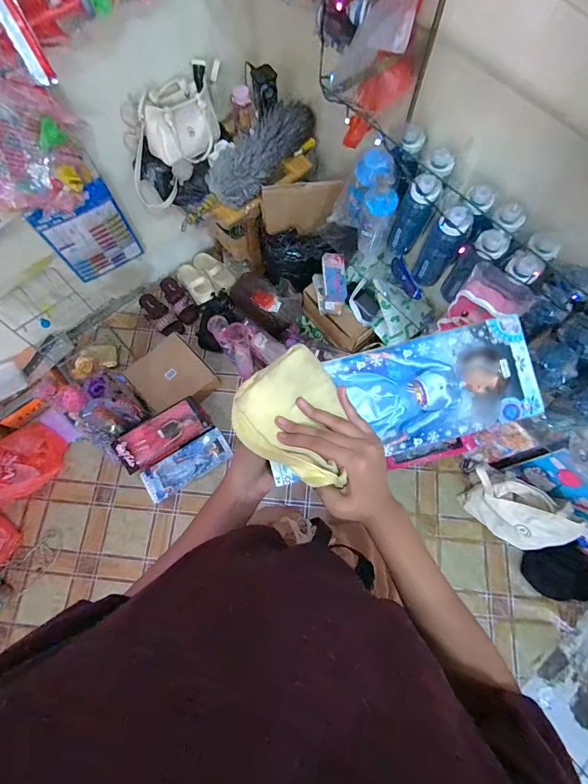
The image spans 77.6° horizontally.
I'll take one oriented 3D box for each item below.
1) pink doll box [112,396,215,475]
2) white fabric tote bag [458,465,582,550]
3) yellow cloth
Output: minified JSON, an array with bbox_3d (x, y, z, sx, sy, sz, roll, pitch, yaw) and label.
[{"bbox_3d":[-0.489,0.159,1.358,0.318,0.055,0.146,-33,101,-11],"label":"pink doll box"},{"bbox_3d":[0.724,0.395,1.211,0.295,0.241,0.162,32,75,10],"label":"white fabric tote bag"},{"bbox_3d":[0.001,0.032,0.367,0.111,0.043,0.135,-25,73,-7],"label":"yellow cloth"}]

